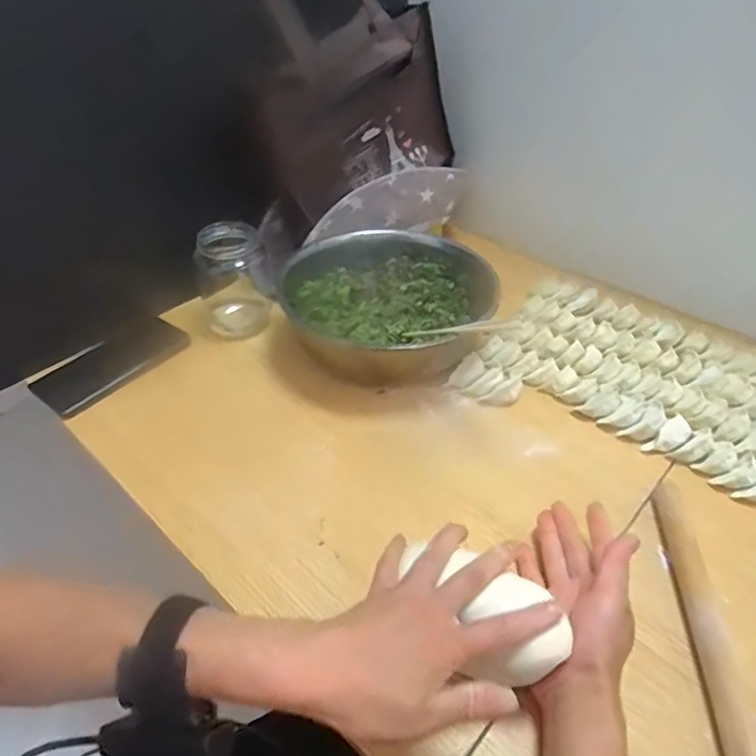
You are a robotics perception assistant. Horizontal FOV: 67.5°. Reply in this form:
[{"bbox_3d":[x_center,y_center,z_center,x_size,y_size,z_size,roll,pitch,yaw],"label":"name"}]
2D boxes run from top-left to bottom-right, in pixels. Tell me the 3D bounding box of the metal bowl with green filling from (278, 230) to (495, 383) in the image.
[{"bbox_3d":[0.029,-0.097,0.677,0.271,0.087,0.233,-18,45,-17],"label":"metal bowl with green filling"}]

